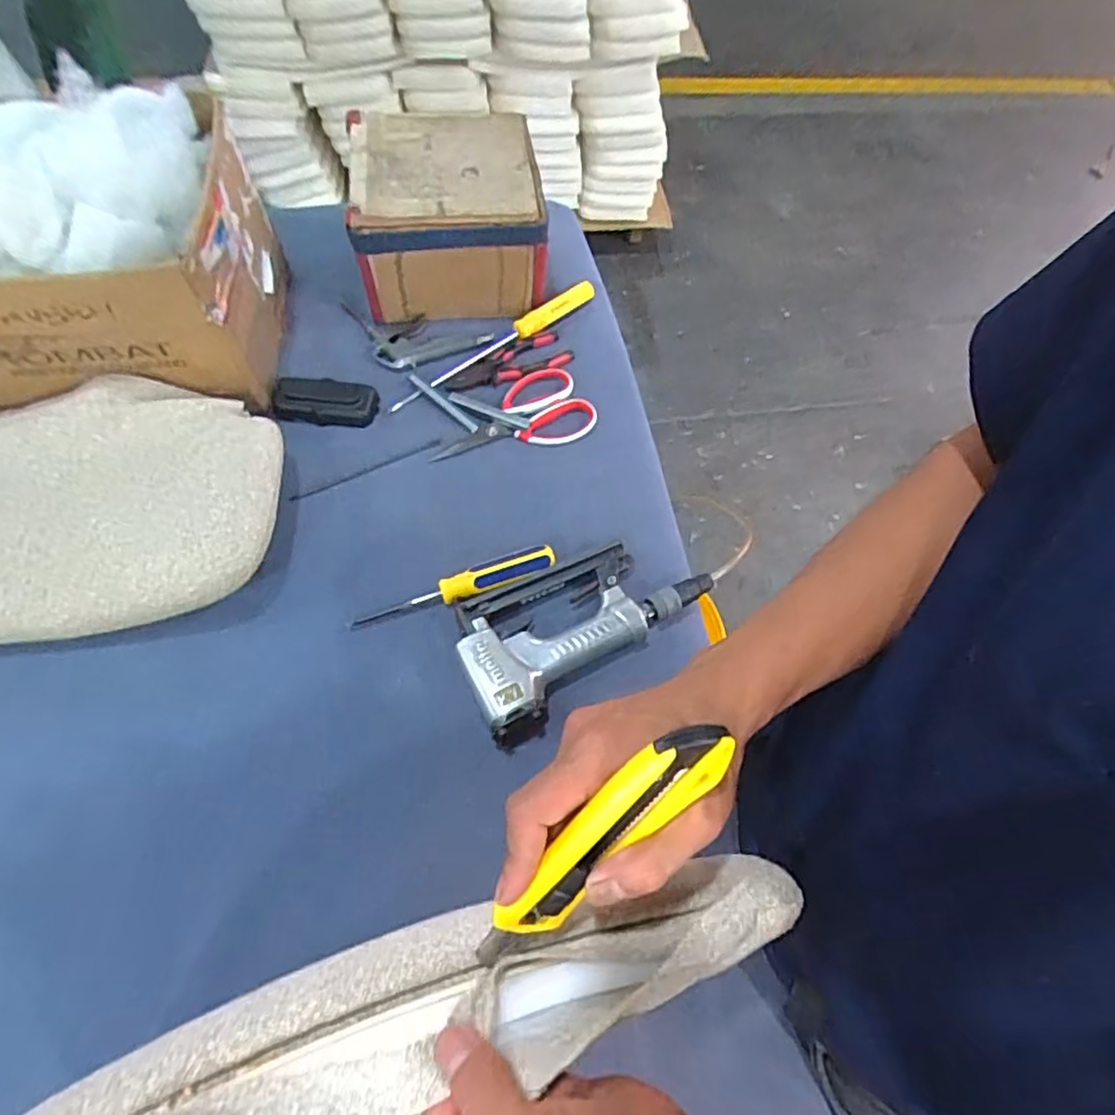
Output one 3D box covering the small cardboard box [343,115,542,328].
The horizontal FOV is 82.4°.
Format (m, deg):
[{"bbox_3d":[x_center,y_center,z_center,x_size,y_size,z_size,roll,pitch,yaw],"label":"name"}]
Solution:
[{"bbox_3d":[-0.130,-0.395,0.767,0.210,0.148,0.202,-7,62,-7],"label":"small cardboard box"}]

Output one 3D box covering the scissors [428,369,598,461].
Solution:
[{"bbox_3d":[-0.051,-0.162,0.717,0.179,0.020,0.100,-10,63,-8],"label":"scissors"}]

